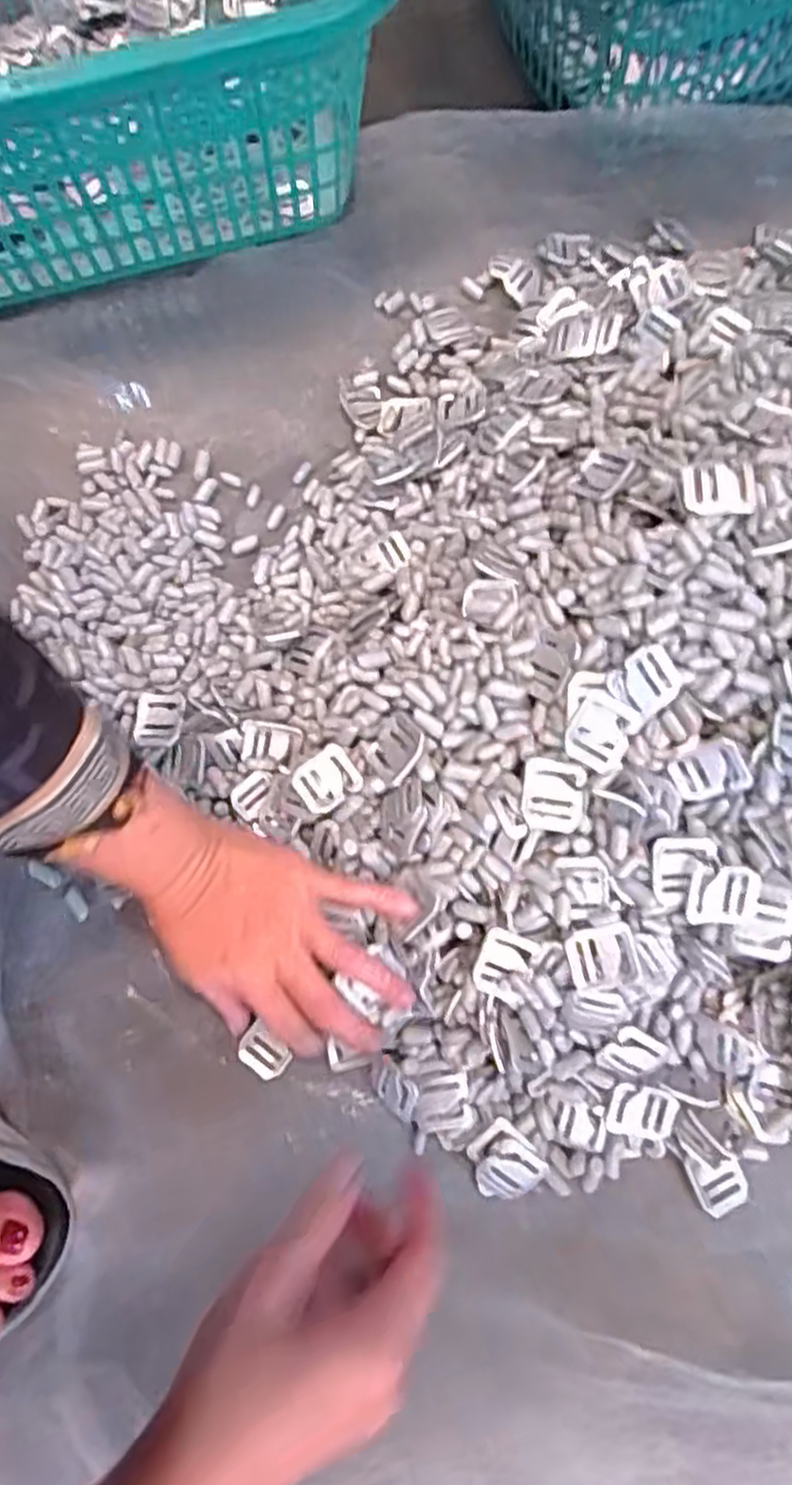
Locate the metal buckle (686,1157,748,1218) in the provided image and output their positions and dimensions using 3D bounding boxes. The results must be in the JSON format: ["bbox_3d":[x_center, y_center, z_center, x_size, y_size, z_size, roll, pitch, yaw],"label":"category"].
[{"bbox_3d":[0.178,0.241,0.408,0.029,0.006,0.031,-23,79,-5],"label":"metal buckle"}]

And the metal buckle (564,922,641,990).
[{"bbox_3d":[0.105,0.111,0.381,0.034,0.007,0.029,-18,74,17],"label":"metal buckle"}]

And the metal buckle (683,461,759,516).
[{"bbox_3d":[0.163,-0.129,0.375,0.033,0.008,0.029,1,78,0],"label":"metal buckle"}]

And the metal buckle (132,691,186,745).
[{"bbox_3d":[-0.145,-0.014,0.456,0.029,0.007,0.034,4,78,1],"label":"metal buckle"}]

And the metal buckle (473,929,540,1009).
[{"bbox_3d":[0.057,0.118,0.391,0.029,0.006,0.034,20,87,8],"label":"metal buckle"}]

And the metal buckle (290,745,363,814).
[{"bbox_3d":[-0.039,0.021,0.418,0.035,0.006,0.031,-35,80,-7],"label":"metal buckle"}]

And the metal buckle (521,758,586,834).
[{"bbox_3d":[0.079,0.027,0.374,0.031,0.007,0.036,4,78,1],"label":"metal buckle"}]

